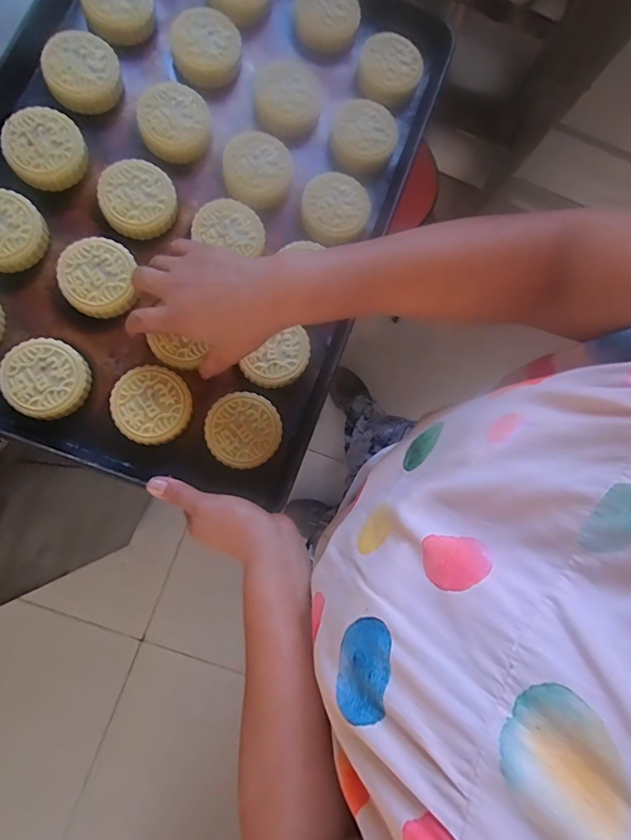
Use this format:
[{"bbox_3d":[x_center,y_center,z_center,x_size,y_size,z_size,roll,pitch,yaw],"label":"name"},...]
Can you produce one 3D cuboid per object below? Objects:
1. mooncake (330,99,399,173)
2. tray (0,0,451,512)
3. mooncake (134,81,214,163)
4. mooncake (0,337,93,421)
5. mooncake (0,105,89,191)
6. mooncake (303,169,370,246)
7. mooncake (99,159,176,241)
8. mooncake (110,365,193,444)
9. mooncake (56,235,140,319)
[{"bbox_3d":[0.052,-0.303,0.507,0.068,0.019,0.070,0,76,-1],"label":"mooncake"},{"bbox_3d":[-0.127,-0.237,0.477,0.396,0.039,0.572,19,81,-6],"label":"tray"},{"bbox_3d":[-0.142,-0.301,0.482,0.068,0.028,0.071,-2,89,-11],"label":"mooncake"},{"bbox_3d":[-0.244,-0.037,0.432,0.066,0.028,0.068,30,77,6],"label":"mooncake"},{"bbox_3d":[-0.257,-0.258,0.452,0.068,0.031,0.065,-33,79,-9],"label":"mooncake"},{"bbox_3d":[0.021,-0.219,0.491,0.067,0.018,0.070,0,76,-1],"label":"mooncake"},{"bbox_3d":[-0.173,-0.217,0.467,0.069,0.026,0.069,0,89,-12],"label":"mooncake"},{"bbox_3d":[-0.150,-0.014,0.437,0.068,0.017,0.068,0,76,-1],"label":"mooncake"},{"bbox_3d":[-0.205,-0.134,0.449,0.066,0.028,0.067,0,76,-1],"label":"mooncake"}]

